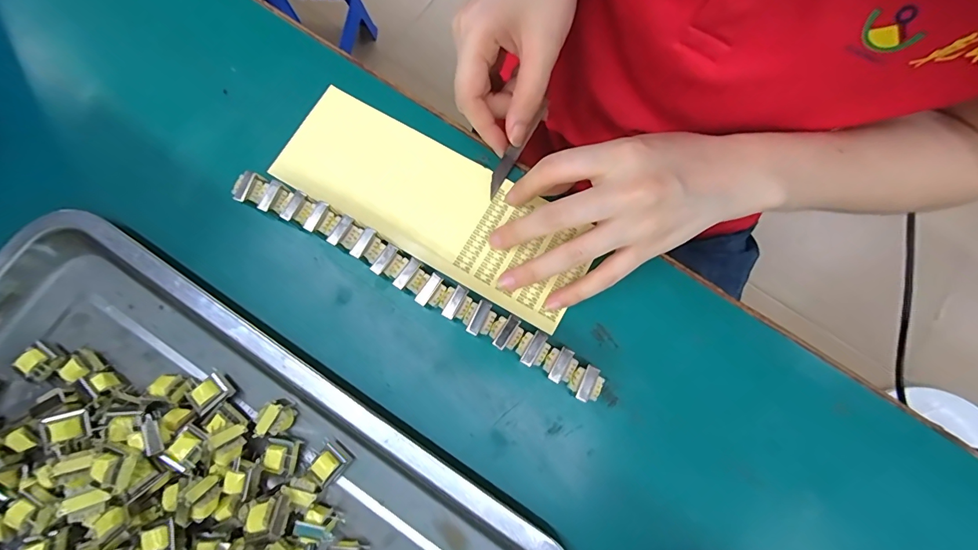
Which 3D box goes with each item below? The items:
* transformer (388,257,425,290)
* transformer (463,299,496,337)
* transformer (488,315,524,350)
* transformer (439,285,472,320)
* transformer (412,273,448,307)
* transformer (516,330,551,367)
[{"bbox_3d":[-0.049,0.001,0.258,0.017,0.020,0.019,38,81,8],"label":"transformer"},{"bbox_3d":[-0.006,0.026,0.252,0.016,0.020,0.020,24,79,5],"label":"transformer"},{"bbox_3d":[0.010,0.035,0.250,0.017,0.021,0.020,36,81,7],"label":"transformer"},{"bbox_3d":[-0.020,0.018,0.253,0.016,0.021,0.019,31,80,7],"label":"transformer"},{"bbox_3d":[-0.035,0.010,0.255,0.016,0.021,0.019,36,81,7],"label":"transformer"},{"bbox_3d":[0.025,0.043,0.248,0.017,0.019,0.021,33,80,7],"label":"transformer"}]

